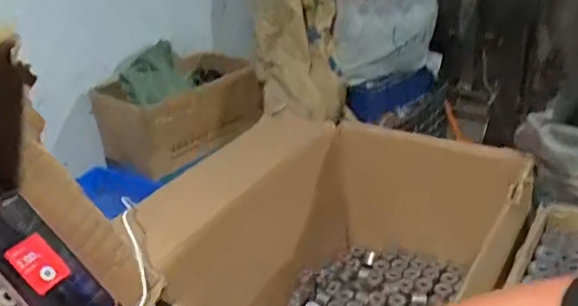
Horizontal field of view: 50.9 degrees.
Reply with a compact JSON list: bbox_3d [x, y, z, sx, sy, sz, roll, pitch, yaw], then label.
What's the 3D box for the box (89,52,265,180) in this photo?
[{"bbox_3d":[-0.258,-0.110,1.487,0.220,0.165,0.375,19,36,36],"label":"box"}]

